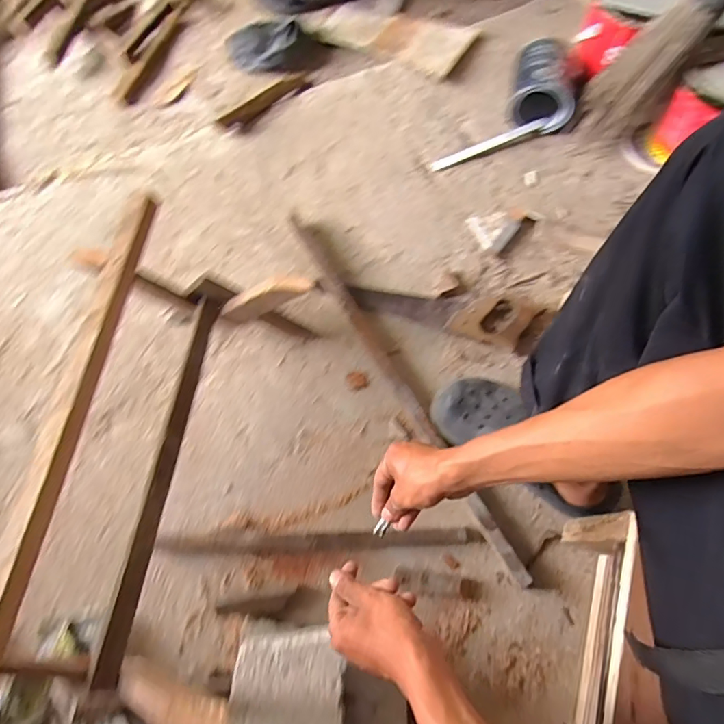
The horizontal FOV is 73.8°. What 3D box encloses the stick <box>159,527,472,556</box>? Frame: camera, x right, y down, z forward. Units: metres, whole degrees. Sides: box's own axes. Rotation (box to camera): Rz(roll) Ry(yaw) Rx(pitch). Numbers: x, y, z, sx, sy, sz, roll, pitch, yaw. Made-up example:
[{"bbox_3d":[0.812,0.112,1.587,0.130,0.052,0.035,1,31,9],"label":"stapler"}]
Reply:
[{"bbox_3d":[-0.064,0.257,0.688,0.448,0.018,0.030,-2,69,2],"label":"stick"}]

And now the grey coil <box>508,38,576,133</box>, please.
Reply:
[{"bbox_3d":[0.352,-0.530,0.925,0.117,0.093,0.126,13,70,7],"label":"grey coil"}]

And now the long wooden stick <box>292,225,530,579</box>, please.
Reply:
[{"bbox_3d":[0.055,0.020,0.766,0.037,0.036,0.683,-29,70,-8],"label":"long wooden stick"}]

